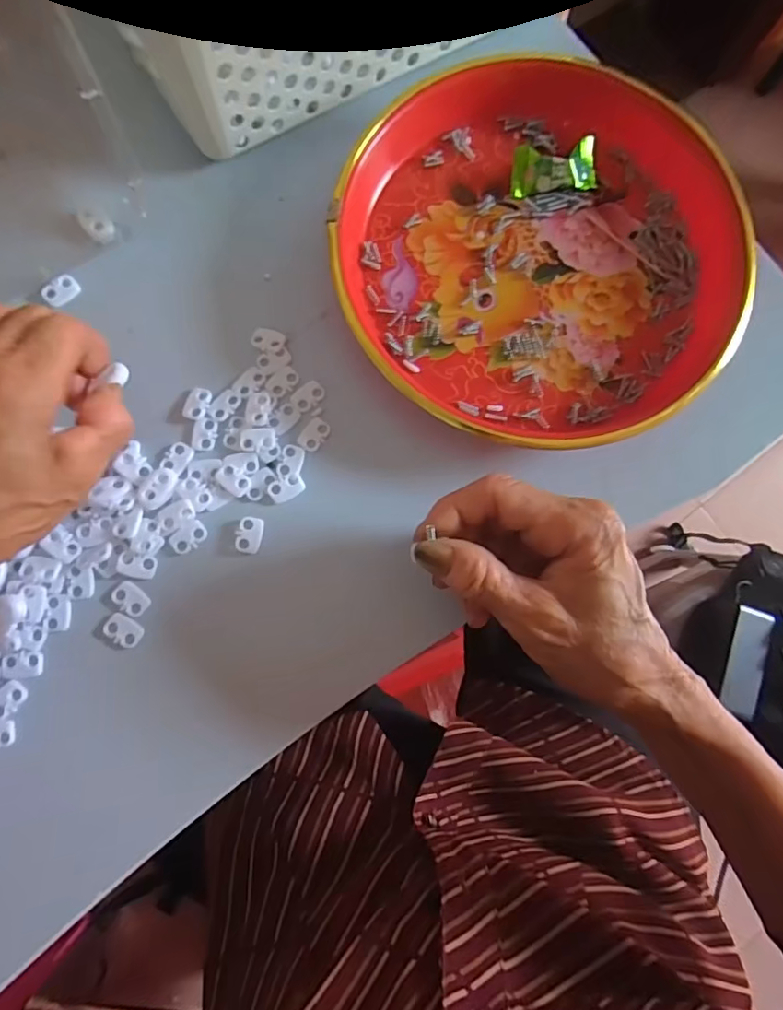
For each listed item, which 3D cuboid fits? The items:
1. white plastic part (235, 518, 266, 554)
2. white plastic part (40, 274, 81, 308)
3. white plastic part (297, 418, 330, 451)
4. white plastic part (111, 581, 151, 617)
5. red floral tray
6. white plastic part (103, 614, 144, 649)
[{"bbox_3d":[-0.072,0.015,0.274,0.013,0.004,0.018,12,80,-2],"label":"white plastic part"},{"bbox_3d":[-0.179,-0.117,0.291,0.015,0.004,0.019,40,80,3],"label":"white plastic part"},{"bbox_3d":[-0.041,-0.038,0.285,0.012,0.004,0.018,33,80,2],"label":"white plastic part"},{"bbox_3d":[-0.129,0.047,0.265,0.019,0.004,0.013,40,80,3],"label":"white plastic part"},{"bbox_3d":[0.083,-0.145,0.294,0.221,0.033,0.227,23,80,0],"label":"red floral tray"},{"bbox_3d":[-0.132,0.061,0.262,0.019,0.004,0.013,27,80,1],"label":"white plastic part"}]

